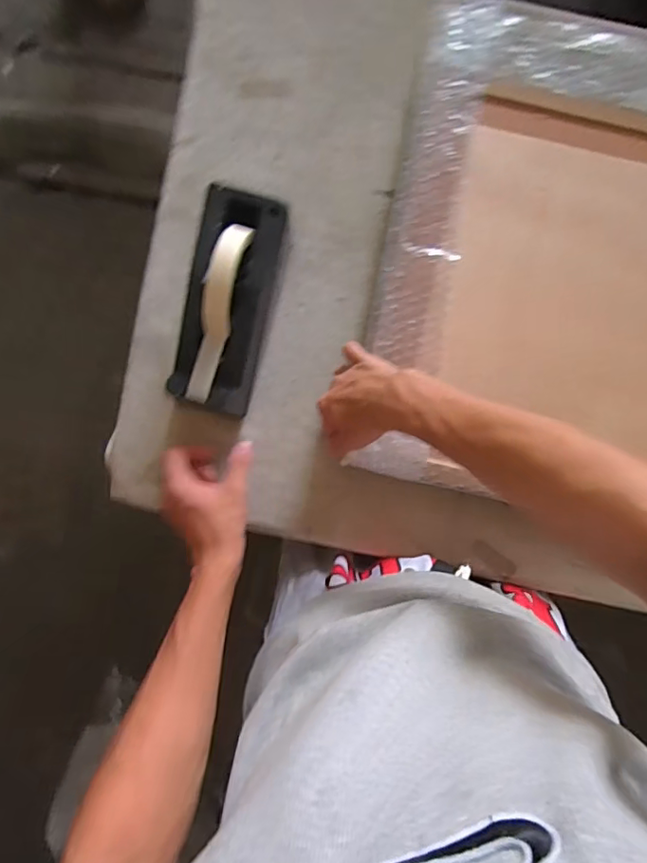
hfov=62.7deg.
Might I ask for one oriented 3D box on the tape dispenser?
[{"bbox_3d":[-0.089,-0.119,0.508,0.074,0.120,0.201,13,93,-1],"label":"tape dispenser"}]

